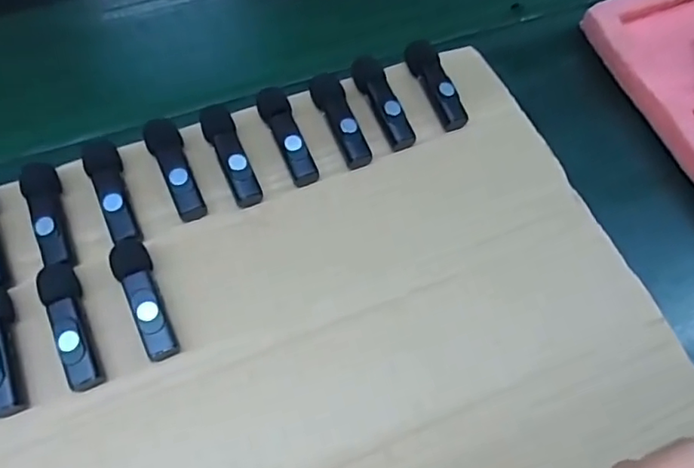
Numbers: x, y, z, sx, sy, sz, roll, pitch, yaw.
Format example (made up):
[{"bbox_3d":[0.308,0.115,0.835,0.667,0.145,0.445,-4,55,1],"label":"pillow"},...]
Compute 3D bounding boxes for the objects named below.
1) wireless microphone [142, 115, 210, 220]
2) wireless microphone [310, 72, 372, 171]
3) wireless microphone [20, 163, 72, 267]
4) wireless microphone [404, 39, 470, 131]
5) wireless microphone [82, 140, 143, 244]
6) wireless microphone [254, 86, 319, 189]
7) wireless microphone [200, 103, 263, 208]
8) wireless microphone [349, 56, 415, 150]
[{"bbox_3d":[-0.098,-0.038,0.327,0.019,0.019,0.063,-22,63,-13],"label":"wireless microphone"},{"bbox_3d":[-0.005,-0.069,0.348,0.019,0.019,0.063,-18,62,-11],"label":"wireless microphone"},{"bbox_3d":[-0.161,-0.011,0.307,0.017,0.016,0.061,-19,62,-12],"label":"wireless microphone"},{"bbox_3d":[0.057,-0.094,0.360,0.017,0.013,0.062,-20,73,-13],"label":"wireless microphone"},{"bbox_3d":[-0.131,-0.025,0.317,0.018,0.014,0.064,-19,62,-12],"label":"wireless microphone"},{"bbox_3d":[-0.036,-0.059,0.340,0.019,0.016,0.066,-16,69,-17],"label":"wireless microphone"},{"bbox_3d":[-0.068,-0.046,0.332,0.018,0.017,0.065,-20,62,-12],"label":"wireless microphone"},{"bbox_3d":[0.021,-0.082,0.353,0.020,0.017,0.065,-18,62,-11],"label":"wireless microphone"}]

